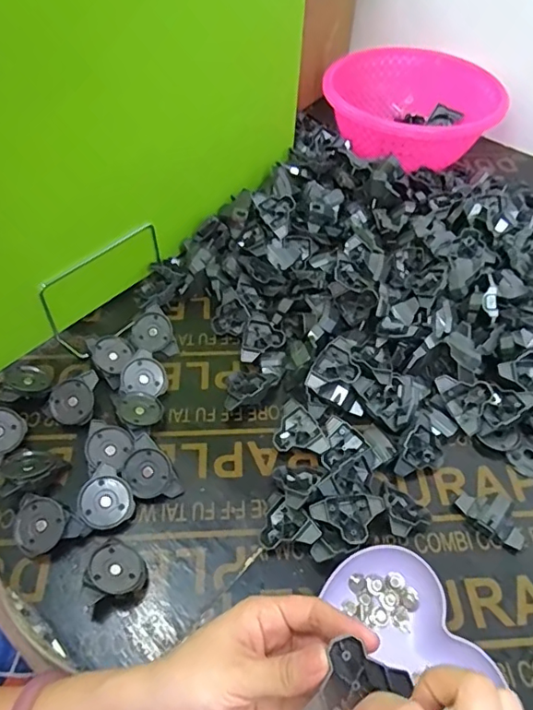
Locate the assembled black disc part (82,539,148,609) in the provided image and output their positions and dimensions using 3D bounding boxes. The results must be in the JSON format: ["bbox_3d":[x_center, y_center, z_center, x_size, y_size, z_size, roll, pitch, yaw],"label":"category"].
[{"bbox_3d":[-0.125,0.173,0.417,0.050,0.021,0.046,2,44,-34],"label":"assembled black disc part"}]

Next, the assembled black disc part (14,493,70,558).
[{"bbox_3d":[-0.189,0.143,0.431,0.045,0.007,0.045,0,71,-1],"label":"assembled black disc part"}]

